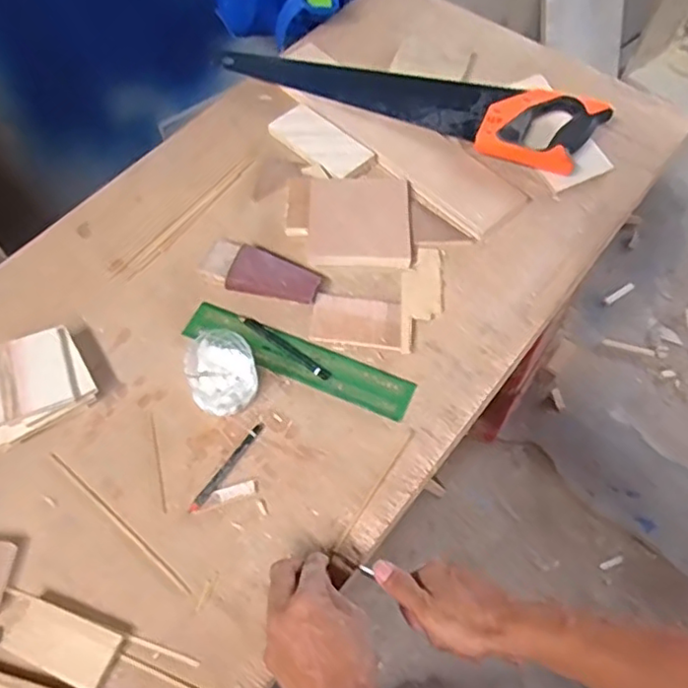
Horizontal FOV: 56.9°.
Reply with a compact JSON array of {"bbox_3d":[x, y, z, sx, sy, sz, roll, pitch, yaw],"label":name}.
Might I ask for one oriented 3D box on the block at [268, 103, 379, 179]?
[{"bbox_3d":[-0.028,-0.257,0.812,0.138,0.014,0.062,41,67,19],"label":"block"}]

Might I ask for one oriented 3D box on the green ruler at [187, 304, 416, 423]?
[{"bbox_3d":[-0.049,0.013,0.670,0.251,0.004,0.047,22,62,10],"label":"green ruler"}]

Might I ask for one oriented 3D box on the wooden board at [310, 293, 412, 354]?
[{"bbox_3d":[0.020,-0.024,0.690,0.106,0.006,0.060,8,61,2],"label":"wooden board"}]

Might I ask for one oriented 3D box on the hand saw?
[{"bbox_3d":[0.073,-0.335,0.835,0.520,0.046,0.119,20,62,9],"label":"hand saw"}]

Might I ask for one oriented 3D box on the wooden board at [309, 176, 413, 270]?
[{"bbox_3d":[0.019,-0.148,0.750,0.116,0.020,0.129,2,61,-1],"label":"wooden board"}]

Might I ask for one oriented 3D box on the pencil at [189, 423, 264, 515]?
[{"bbox_3d":[-0.111,0.117,0.611,0.011,0.005,0.104,32,64,15],"label":"pencil"}]

